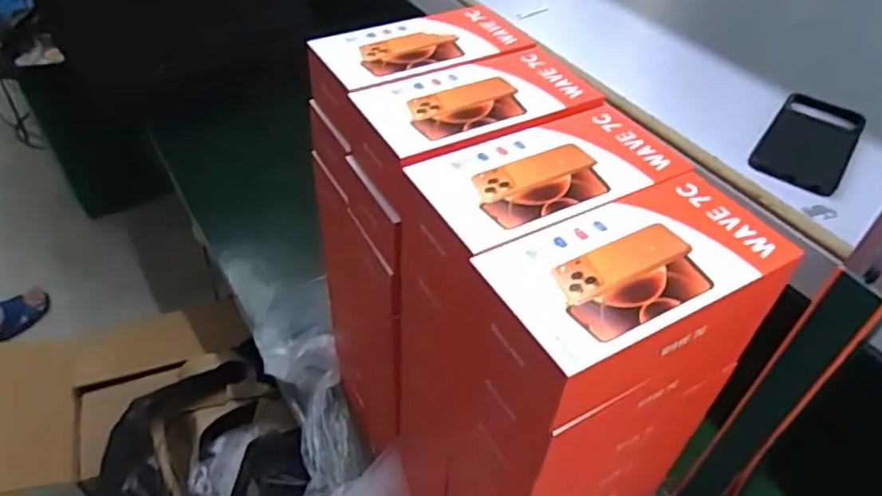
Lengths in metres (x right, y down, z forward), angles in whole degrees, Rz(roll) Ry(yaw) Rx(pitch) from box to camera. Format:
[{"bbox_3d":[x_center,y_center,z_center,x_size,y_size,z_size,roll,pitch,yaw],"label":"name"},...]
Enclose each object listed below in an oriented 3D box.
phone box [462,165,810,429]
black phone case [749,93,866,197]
[{"bbox_3d":[0.114,0.025,0.374,0.179,0.054,0.093,-20,50,-23],"label":"phone box"},{"bbox_3d":[0.372,-0.106,0.623,0.079,0.014,0.167,30,50,24],"label":"black phone case"}]

